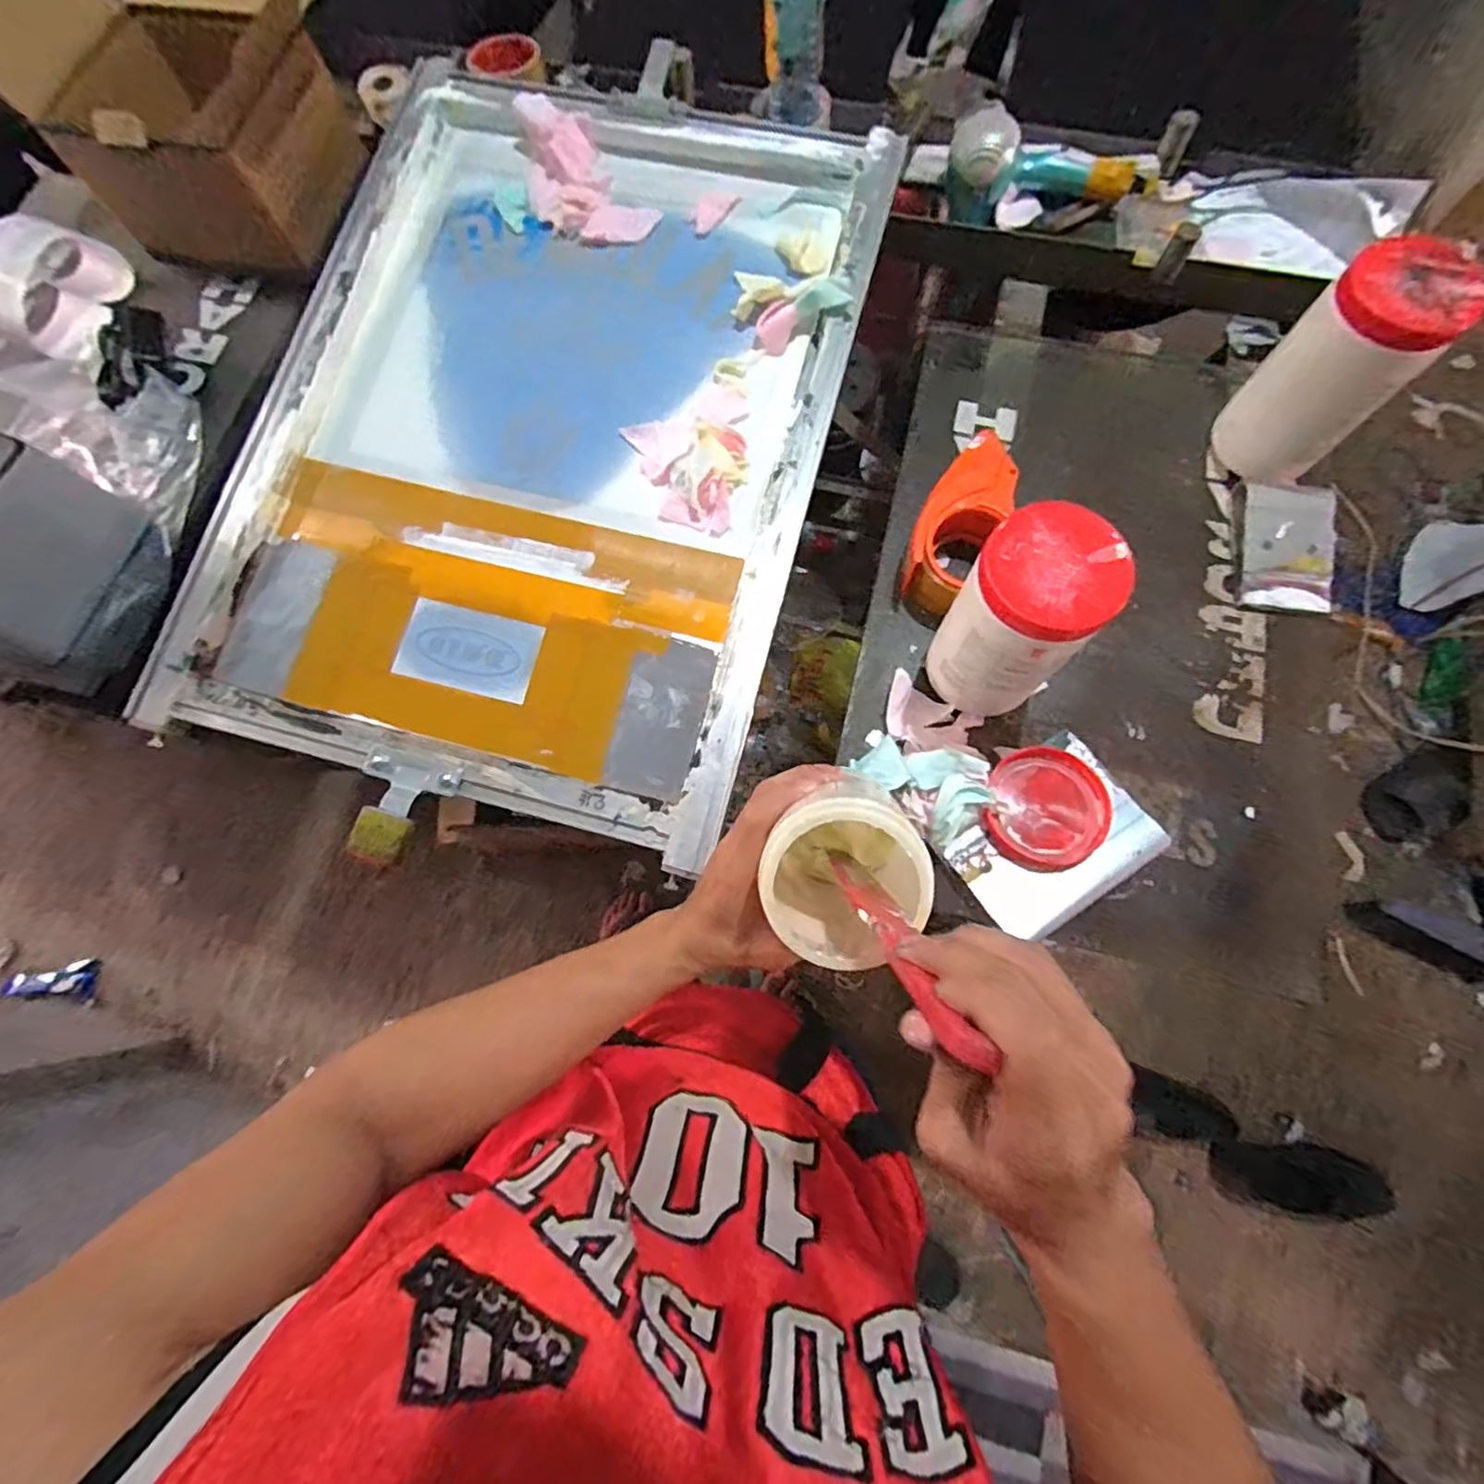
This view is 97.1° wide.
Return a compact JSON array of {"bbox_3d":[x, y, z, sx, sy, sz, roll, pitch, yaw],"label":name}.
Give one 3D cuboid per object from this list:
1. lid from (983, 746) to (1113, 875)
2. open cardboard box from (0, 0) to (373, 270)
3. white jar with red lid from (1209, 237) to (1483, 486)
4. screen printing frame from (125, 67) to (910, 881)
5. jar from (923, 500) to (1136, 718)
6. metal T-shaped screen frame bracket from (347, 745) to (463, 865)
[{"bbox_3d":[0.250,0.053,0.538,0.089,0.016,0.097,0,74,2],"label":"lid"},{"bbox_3d":[-0.548,-0.710,0.710,0.254,0.196,0.333,13,75,5],"label":"open cardboard box"},{"bbox_3d":[0.504,-0.311,0.571,0.095,0.185,0.090,0,74,2],"label":"white jar with red lid"},{"bbox_3d":[-0.184,-0.306,0.633,0.526,0.050,0.720,15,81,5],"label":"screen printing frame"},{"bbox_3d":[0.208,-0.089,0.503,0.089,0.164,0.093,0,74,2],"label":"jar"},{"bbox_3d":[-0.291,0.052,0.541,0.081,0.025,0.087,19,76,7],"label":"metal T-shaped screen frame bracket"}]

